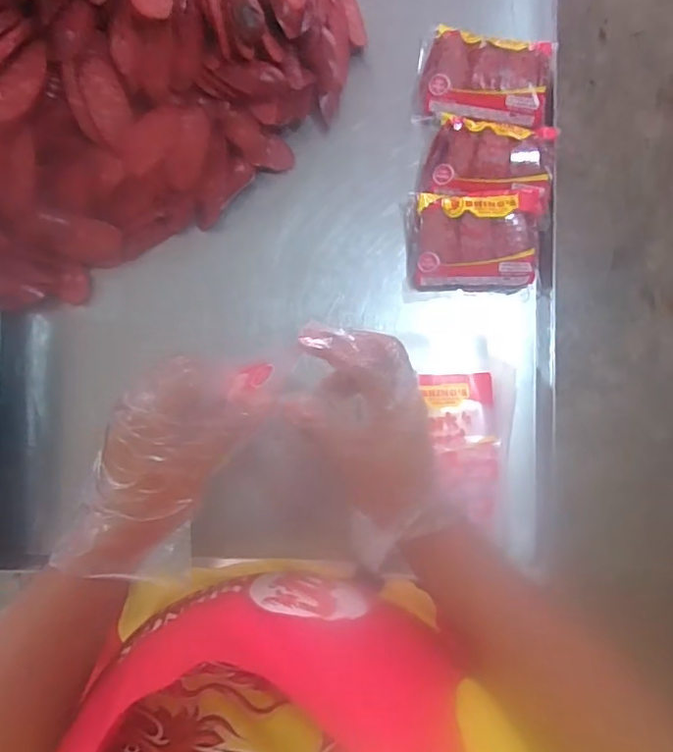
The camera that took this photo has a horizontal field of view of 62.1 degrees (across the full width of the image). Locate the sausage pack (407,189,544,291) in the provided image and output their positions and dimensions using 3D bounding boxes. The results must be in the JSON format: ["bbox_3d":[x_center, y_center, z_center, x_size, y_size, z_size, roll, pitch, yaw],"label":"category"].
[{"bbox_3d":[0.146,-0.145,0.599,0.135,0.038,0.100,0,86,-2],"label":"sausage pack"}]

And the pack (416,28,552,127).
[{"bbox_3d":[0.164,-0.316,0.615,0.149,0.041,0.111,10,86,-2],"label":"pack"}]

